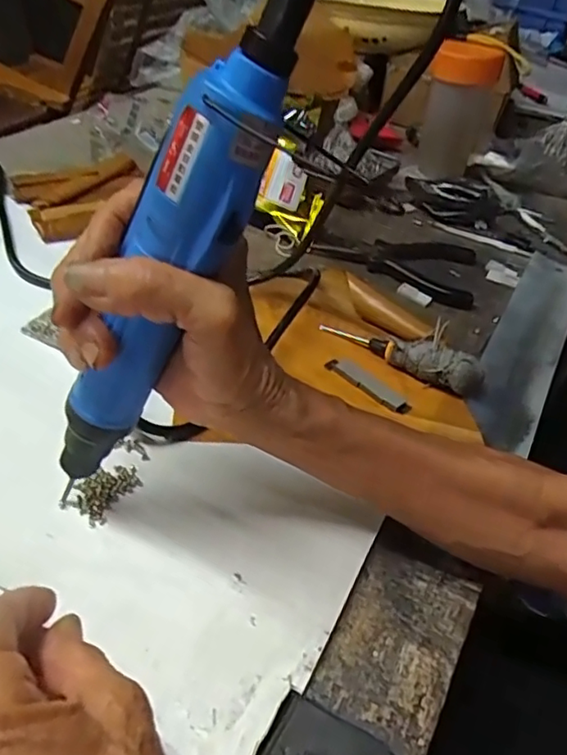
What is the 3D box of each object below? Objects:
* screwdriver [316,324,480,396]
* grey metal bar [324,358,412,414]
[{"bbox_3d":[0.083,-0.021,0.424,0.120,0.026,0.022,28,45,22],"label":"screwdriver"},{"bbox_3d":[0.057,0.004,0.407,0.067,0.009,0.012,32,47,26],"label":"grey metal bar"}]

